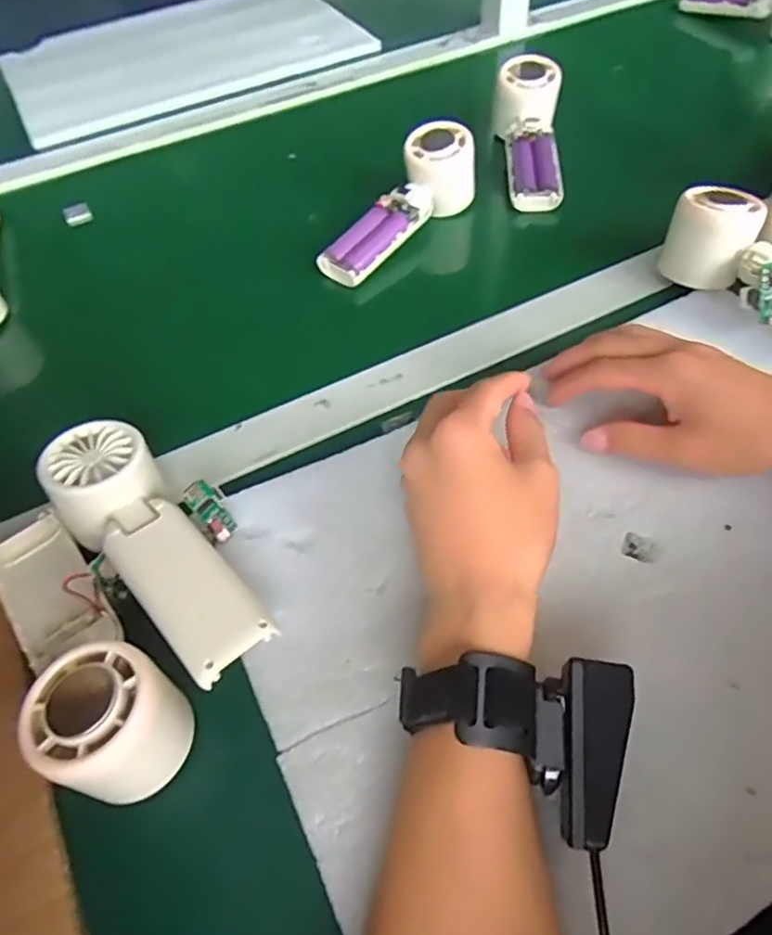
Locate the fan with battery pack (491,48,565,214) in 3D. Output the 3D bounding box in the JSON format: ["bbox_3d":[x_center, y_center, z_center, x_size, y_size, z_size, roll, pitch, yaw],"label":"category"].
[{"bbox_3d":[0.132,-0.296,0.570,0.054,0.054,0.157,-2,70,3],"label":"fan with battery pack"}]

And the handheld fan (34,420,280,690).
[{"bbox_3d":[-0.113,0.039,0.325,0.069,0.047,0.159,-36,60,-20],"label":"handheld fan"}]

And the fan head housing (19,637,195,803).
[{"bbox_3d":[-0.120,0.111,0.276,0.061,0.050,0.059,27,61,21],"label":"fan head housing"}]

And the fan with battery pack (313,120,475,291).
[{"bbox_3d":[0.010,-0.211,0.516,0.054,0.048,0.160,36,78,25],"label":"fan with battery pack"}]

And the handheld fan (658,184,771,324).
[{"bbox_3d":[0.261,-0.127,0.416,0.062,0.055,0.161,-33,59,-18],"label":"handheld fan"}]

